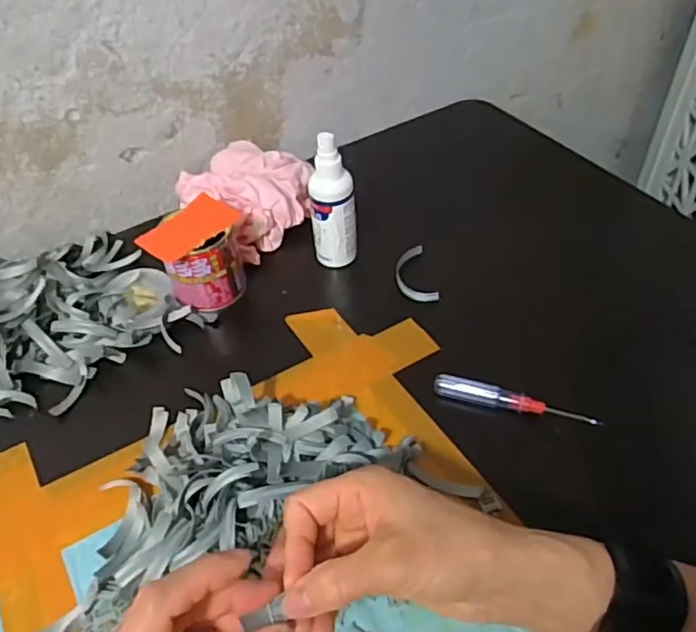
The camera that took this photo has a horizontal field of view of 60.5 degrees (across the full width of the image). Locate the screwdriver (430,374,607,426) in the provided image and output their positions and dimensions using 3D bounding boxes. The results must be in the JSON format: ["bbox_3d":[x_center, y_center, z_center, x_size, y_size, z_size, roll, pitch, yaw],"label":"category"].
[{"bbox_3d":[0.125,0.066,0.454,0.120,0.018,0.012,15,50,18],"label":"screwdriver"}]

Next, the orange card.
[{"bbox_3d":[-0.135,-0.076,0.510,0.050,0.004,0.079,27,54,24],"label":"orange card"}]

